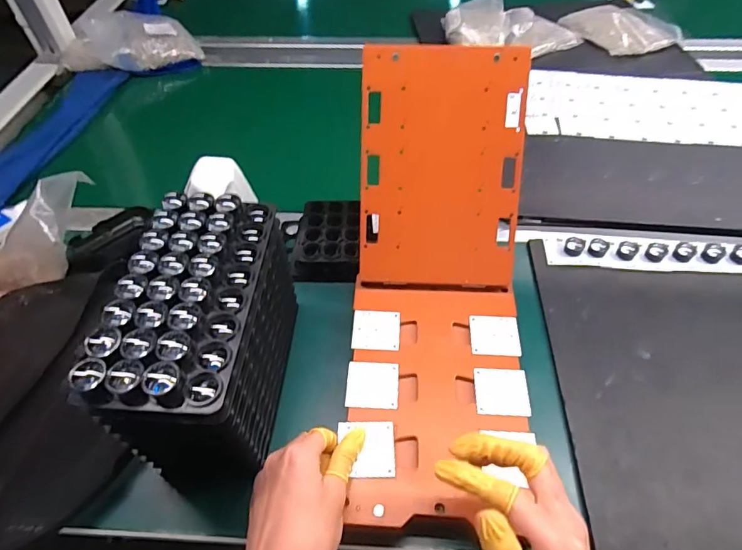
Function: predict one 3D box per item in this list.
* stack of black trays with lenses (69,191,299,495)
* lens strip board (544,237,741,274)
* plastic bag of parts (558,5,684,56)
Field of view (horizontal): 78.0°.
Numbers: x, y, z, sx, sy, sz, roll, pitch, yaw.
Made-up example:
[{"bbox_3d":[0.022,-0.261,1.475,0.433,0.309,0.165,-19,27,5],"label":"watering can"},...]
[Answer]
[{"bbox_3d":[-0.137,0.054,0.398,0.100,0.158,0.207,4,52,5],"label":"stack of black trays with lenses"},{"bbox_3d":[0.446,-0.022,0.543,0.460,0.015,0.035,3,52,4],"label":"lens strip board"},{"bbox_3d":[0.487,-0.485,0.896,0.172,0.034,0.178,-17,53,-11],"label":"plastic bag of parts"}]

